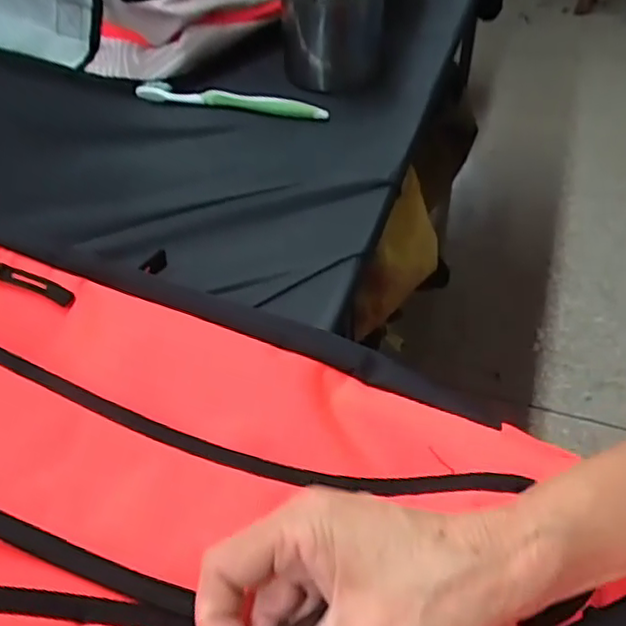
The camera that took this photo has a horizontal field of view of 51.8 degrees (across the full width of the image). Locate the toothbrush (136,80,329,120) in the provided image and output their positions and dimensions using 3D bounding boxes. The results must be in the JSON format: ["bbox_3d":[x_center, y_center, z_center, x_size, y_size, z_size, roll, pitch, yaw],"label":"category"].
[{"bbox_3d":[-0.075,-0.198,0.602,0.181,0.022,0.014,8,48,8],"label":"toothbrush"}]

